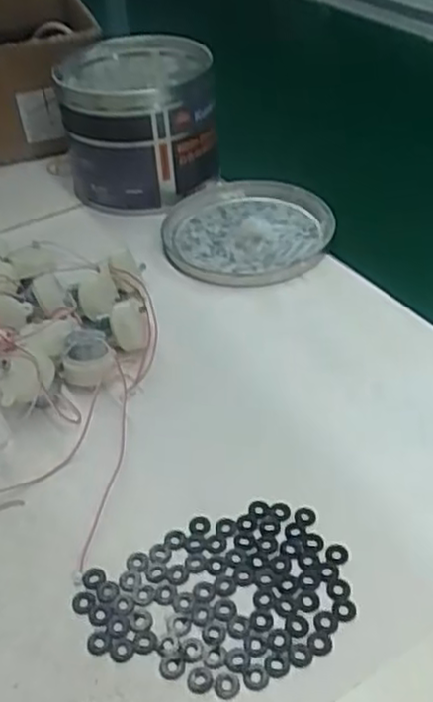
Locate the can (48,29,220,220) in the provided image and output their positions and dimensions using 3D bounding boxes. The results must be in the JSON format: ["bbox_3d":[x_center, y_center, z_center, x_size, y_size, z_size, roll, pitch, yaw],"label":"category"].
[{"bbox_3d":[-0.064,-0.195,0.601,0.122,0.095,0.119,-5,42,-1],"label":"can"}]

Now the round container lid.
[{"bbox_3d":[0.024,-0.096,0.559,0.127,0.021,0.126,-3,42,2],"label":"round container lid"}]

